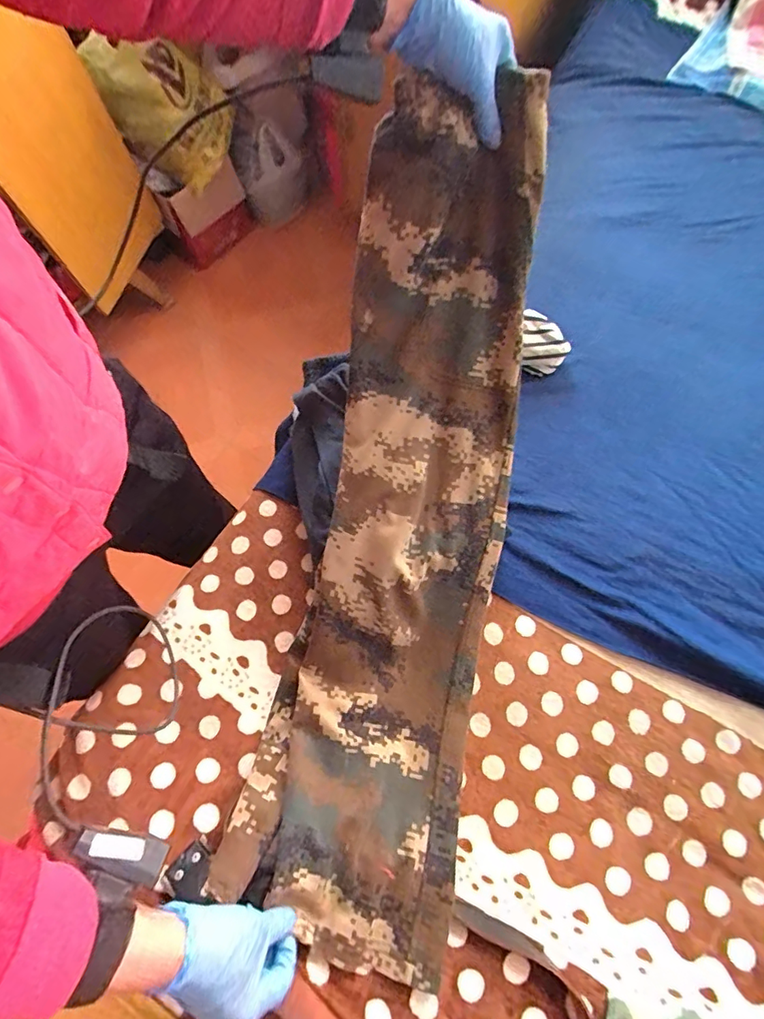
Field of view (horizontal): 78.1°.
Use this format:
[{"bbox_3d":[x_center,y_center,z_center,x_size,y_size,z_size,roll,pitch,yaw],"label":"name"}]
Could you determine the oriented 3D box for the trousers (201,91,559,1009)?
[{"bbox_3d":[0.023,0.024,0.514,0.217,0.172,0.844,10,92,5],"label":"trousers"}]

